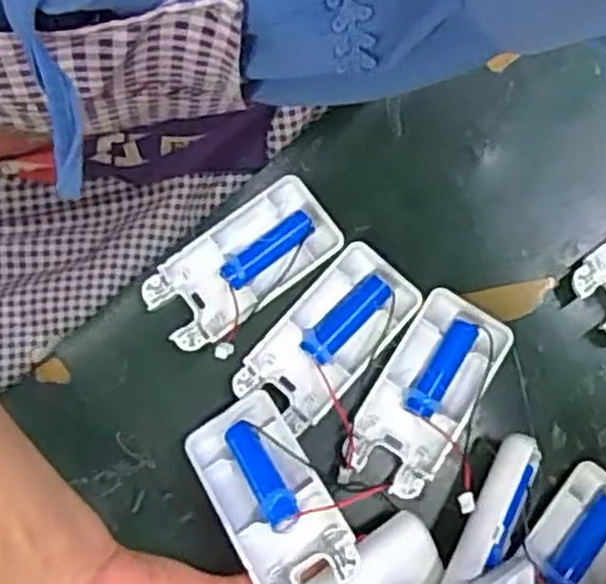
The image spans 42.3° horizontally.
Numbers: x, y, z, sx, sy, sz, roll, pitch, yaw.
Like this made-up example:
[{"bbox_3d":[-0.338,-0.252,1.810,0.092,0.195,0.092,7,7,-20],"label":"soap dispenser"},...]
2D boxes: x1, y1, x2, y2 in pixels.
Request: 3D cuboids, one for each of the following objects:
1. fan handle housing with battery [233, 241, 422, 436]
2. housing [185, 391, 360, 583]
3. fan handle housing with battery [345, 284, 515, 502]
[{"bbox_3d":[0.013,0.022,0.378,0.046,0.014,0.091,43,81,5],"label":"fan handle housing with battery"},{"bbox_3d":[-0.014,0.089,0.341,0.045,0.014,0.094,-35,59,2],"label":"housing"},{"bbox_3d":[0.058,0.048,0.376,0.045,0.018,0.094,32,81,3],"label":"fan handle housing with battery"}]

